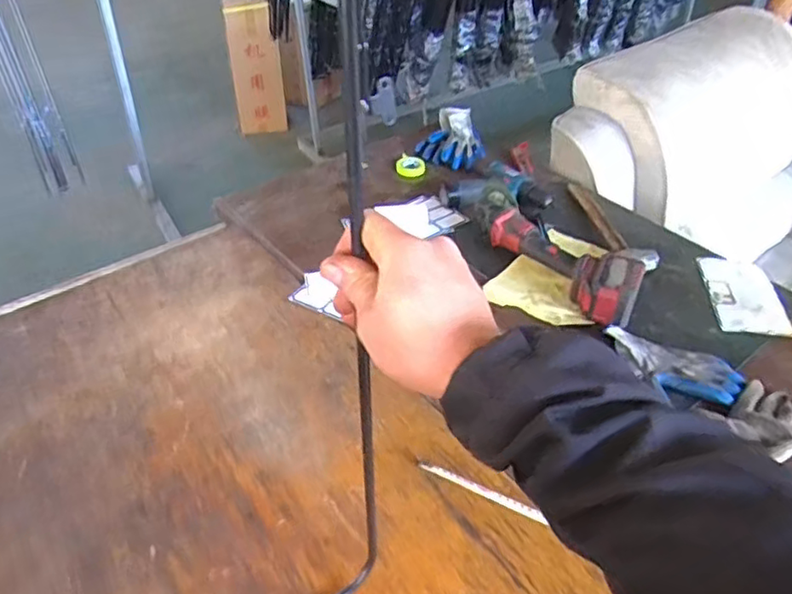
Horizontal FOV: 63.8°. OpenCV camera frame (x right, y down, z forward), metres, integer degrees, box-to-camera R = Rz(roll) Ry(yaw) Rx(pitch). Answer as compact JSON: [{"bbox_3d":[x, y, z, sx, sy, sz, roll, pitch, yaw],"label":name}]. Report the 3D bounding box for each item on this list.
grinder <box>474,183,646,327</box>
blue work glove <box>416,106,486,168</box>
[{"bbox_3d":[0.284,-0.082,1.158,0.106,0.084,0.378,-23,46,-24],"label":"grinder"},{"bbox_3d":[0.135,-0.391,1.553,0.163,0.061,0.223,4,41,5],"label":"blue work glove"}]

